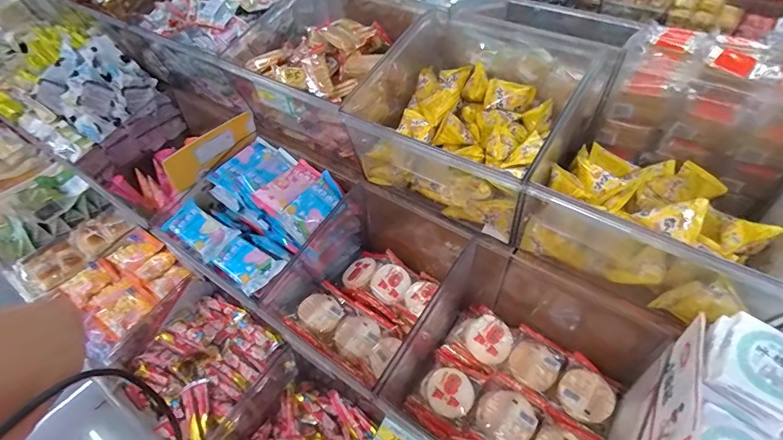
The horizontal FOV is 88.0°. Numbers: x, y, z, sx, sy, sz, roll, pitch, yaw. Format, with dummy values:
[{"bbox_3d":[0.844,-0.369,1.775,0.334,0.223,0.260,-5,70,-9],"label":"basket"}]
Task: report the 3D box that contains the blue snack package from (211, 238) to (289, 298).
[{"bbox_3d":[-0.246,0.072,0.694,0.113,0.017,0.075,33,57,27],"label":"blue snack package"}]

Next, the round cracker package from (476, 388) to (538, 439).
[{"bbox_3d":[0.173,0.294,0.608,0.084,0.016,0.073,6,49,7],"label":"round cracker package"}]

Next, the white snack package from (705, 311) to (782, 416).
[{"bbox_3d":[0.398,0.155,0.427,0.089,0.020,0.091,32,68,19],"label":"white snack package"}]

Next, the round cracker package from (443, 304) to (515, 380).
[{"bbox_3d":[0.155,0.204,0.699,0.103,0.048,0.096,-1,48,1],"label":"round cracker package"}]

